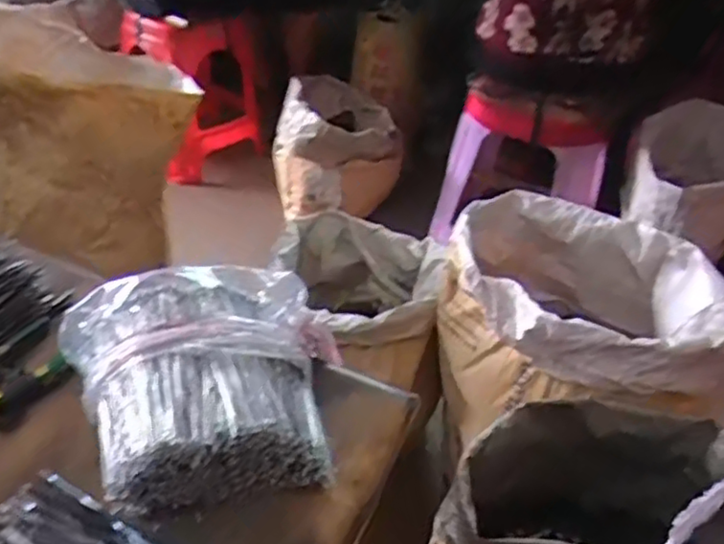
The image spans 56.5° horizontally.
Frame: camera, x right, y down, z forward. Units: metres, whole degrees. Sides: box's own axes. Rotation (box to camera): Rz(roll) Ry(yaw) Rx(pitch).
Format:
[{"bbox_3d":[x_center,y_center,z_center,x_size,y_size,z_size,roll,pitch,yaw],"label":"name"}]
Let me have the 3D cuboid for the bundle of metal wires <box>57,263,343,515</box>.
[{"bbox_3d":[-0.131,0.096,0.574,0.224,0.100,0.194,-6,40,-15],"label":"bundle of metal wires"}]

